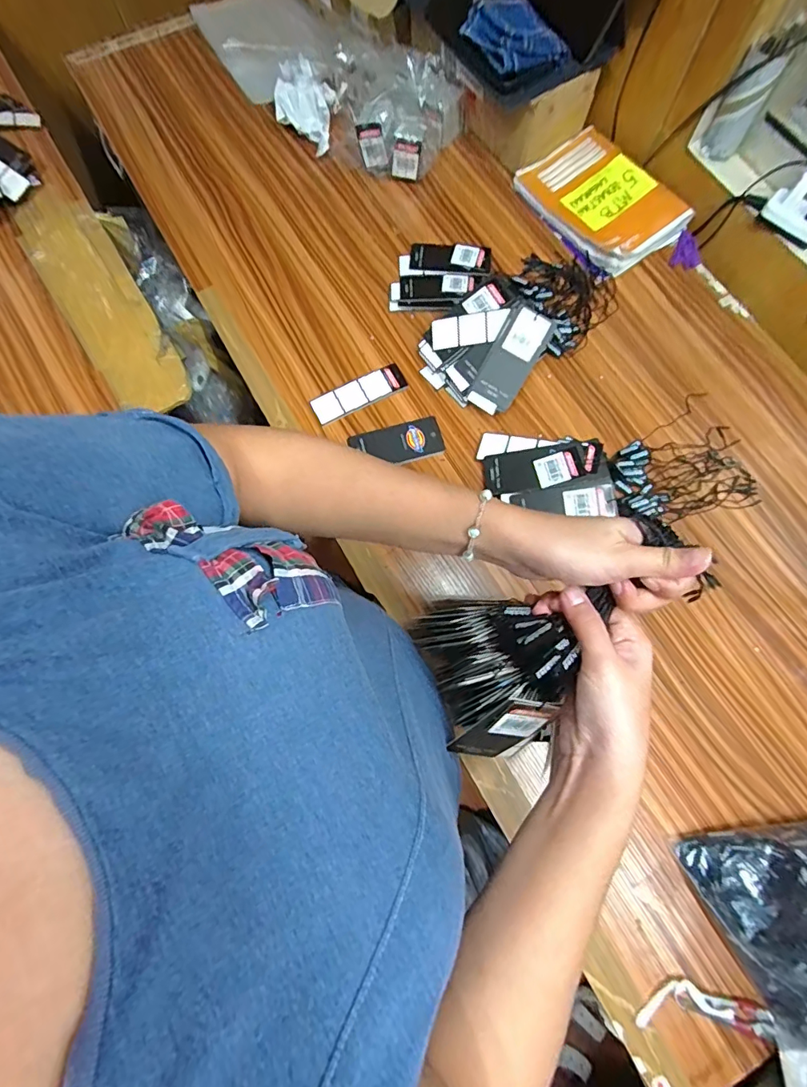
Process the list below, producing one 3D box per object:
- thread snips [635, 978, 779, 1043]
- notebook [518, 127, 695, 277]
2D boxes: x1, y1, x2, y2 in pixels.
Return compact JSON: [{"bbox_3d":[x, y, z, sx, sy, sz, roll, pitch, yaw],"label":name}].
[{"bbox_3d":[0.268,0.416,0.433,0.115,0.009,0.041,5,76,3],"label":"thread snips"},{"bbox_3d":[0.271,-0.470,0.662,0.142,0.027,0.203,-33,77,-7],"label":"notebook"}]

